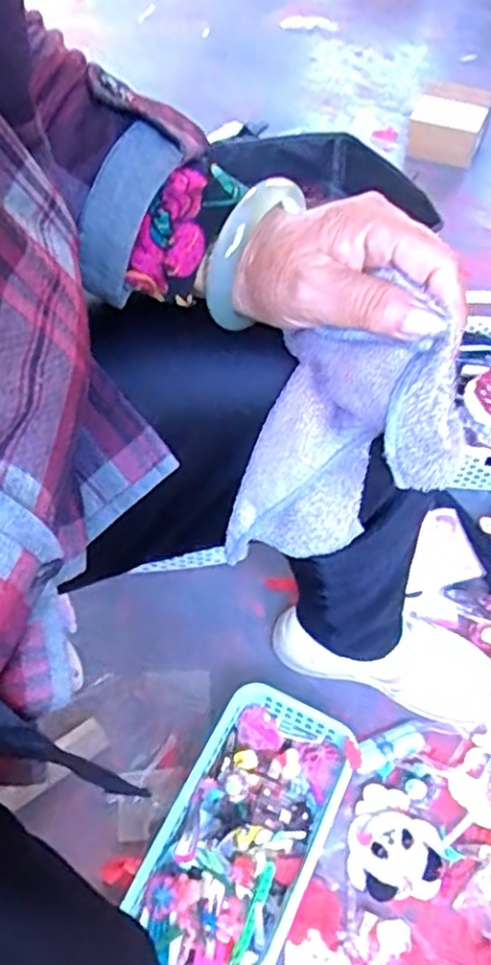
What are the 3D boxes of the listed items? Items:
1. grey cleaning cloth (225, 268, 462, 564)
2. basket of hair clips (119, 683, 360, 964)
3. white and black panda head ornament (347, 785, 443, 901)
[{"bbox_3d":[0.045,-0.013,0.350,0.082,0.174,0.048,26,54,-8],"label":"grey cleaning cloth"},{"bbox_3d":[-0.004,0.320,0.618,0.133,0.047,0.261,22,56,16],"label":"basket of hair clips"},{"bbox_3d":[0.136,0.328,0.631,0.082,0.016,0.090,0,53,0],"label":"white and black panda head ornament"}]

